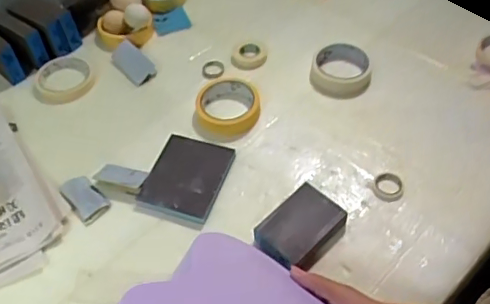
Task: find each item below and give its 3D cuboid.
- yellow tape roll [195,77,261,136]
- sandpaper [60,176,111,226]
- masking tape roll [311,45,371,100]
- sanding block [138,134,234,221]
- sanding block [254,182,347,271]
[{"bbox_3d":[-0.025,-0.066,0.778,0.087,0.028,0.090,-2,51,2],"label":"yellow tape roll"},{"bbox_3d":[-0.207,0.058,0.721,0.039,0.015,0.065,-36,57,-23],"label":"sandpaper"},{"bbox_3d":[0.138,-0.118,0.807,0.084,0.024,0.092,-2,51,2],"label":"masking tape roll"},{"bbox_3d":[-0.074,0.028,0.724,0.094,0.018,0.112,17,62,10],"label":"sanding block"},{"bbox_3d":[0.068,0.090,0.669,0.073,0.022,0.103,35,61,28],"label":"sanding block"}]

